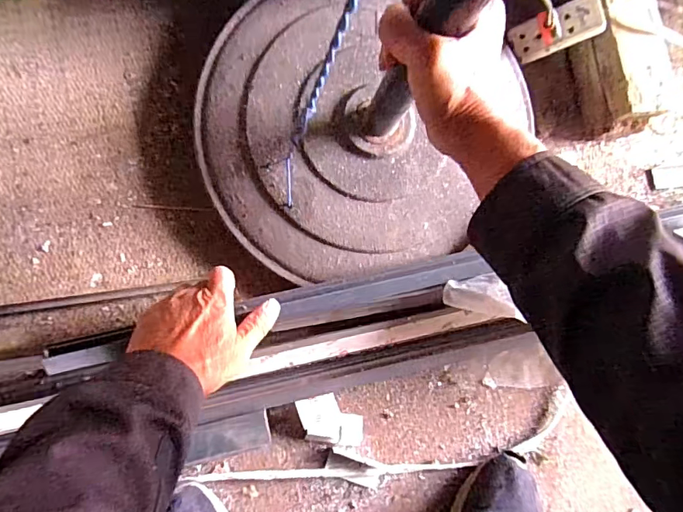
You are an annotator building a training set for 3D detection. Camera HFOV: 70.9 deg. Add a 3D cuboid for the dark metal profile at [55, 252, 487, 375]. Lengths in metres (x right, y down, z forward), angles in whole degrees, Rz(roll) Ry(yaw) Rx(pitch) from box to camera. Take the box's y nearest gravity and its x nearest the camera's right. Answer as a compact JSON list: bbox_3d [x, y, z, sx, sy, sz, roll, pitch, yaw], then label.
[{"bbox_3d":[-0.062,0.060,0.503,0.447,0.037,0.048,-11,87,-11],"label":"dark metal profile"}]

